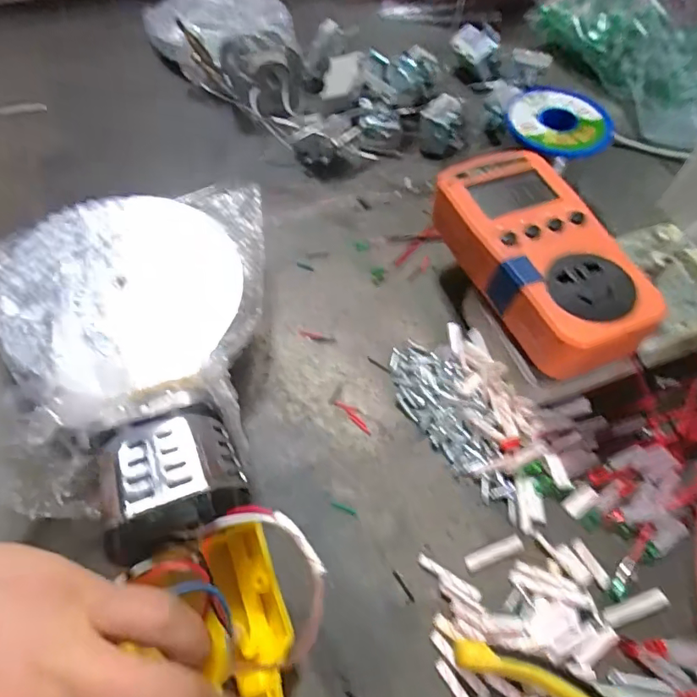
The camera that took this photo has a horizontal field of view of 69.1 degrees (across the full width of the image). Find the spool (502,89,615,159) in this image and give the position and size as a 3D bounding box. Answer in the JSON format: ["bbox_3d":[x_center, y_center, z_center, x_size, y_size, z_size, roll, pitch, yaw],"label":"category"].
[{"bbox_3d":[0.132,-0.145,0.320,0.064,0.009,0.064,1,57,-1],"label":"spool"}]

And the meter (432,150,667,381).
[{"bbox_3d":[0.097,-0.049,0.263,0.064,0.032,0.125,-18,59,-12],"label":"meter"}]

